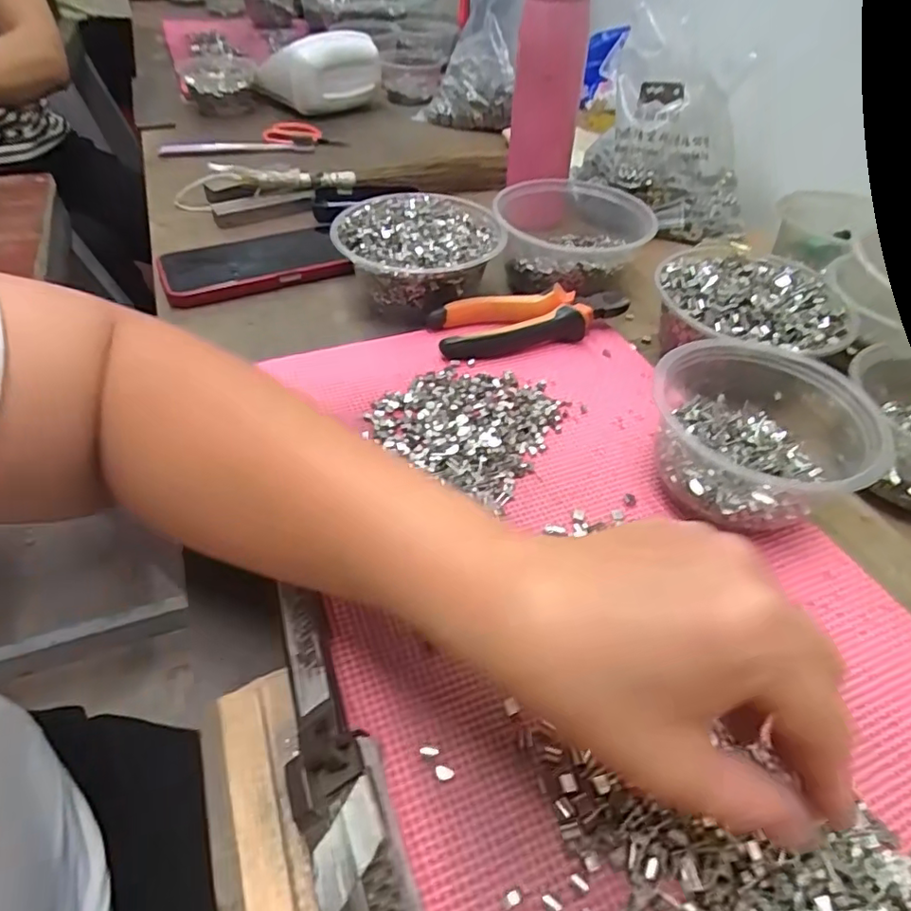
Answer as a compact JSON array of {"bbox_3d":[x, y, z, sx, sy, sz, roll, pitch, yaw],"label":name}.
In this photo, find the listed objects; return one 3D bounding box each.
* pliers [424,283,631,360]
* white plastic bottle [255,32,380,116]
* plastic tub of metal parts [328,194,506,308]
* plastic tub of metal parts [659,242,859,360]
[{"bbox_3d":[0.058,-0.103,0.429,0.148,0.023,0.051,-9,47,-11],"label":"pliers"},{"bbox_3d":[-0.187,-0.537,0.801,0.177,0.076,0.059,-15,49,-17],"label":"white plastic bottle"},{"bbox_3d":[-0.028,-0.166,0.465,0.131,0.062,0.111,-10,47,-12],"label":"plastic tub of metal parts"},{"bbox_3d":[0.212,-0.108,0.418,0.127,0.051,0.129,1,46,-1],"label":"plastic tub of metal parts"}]

